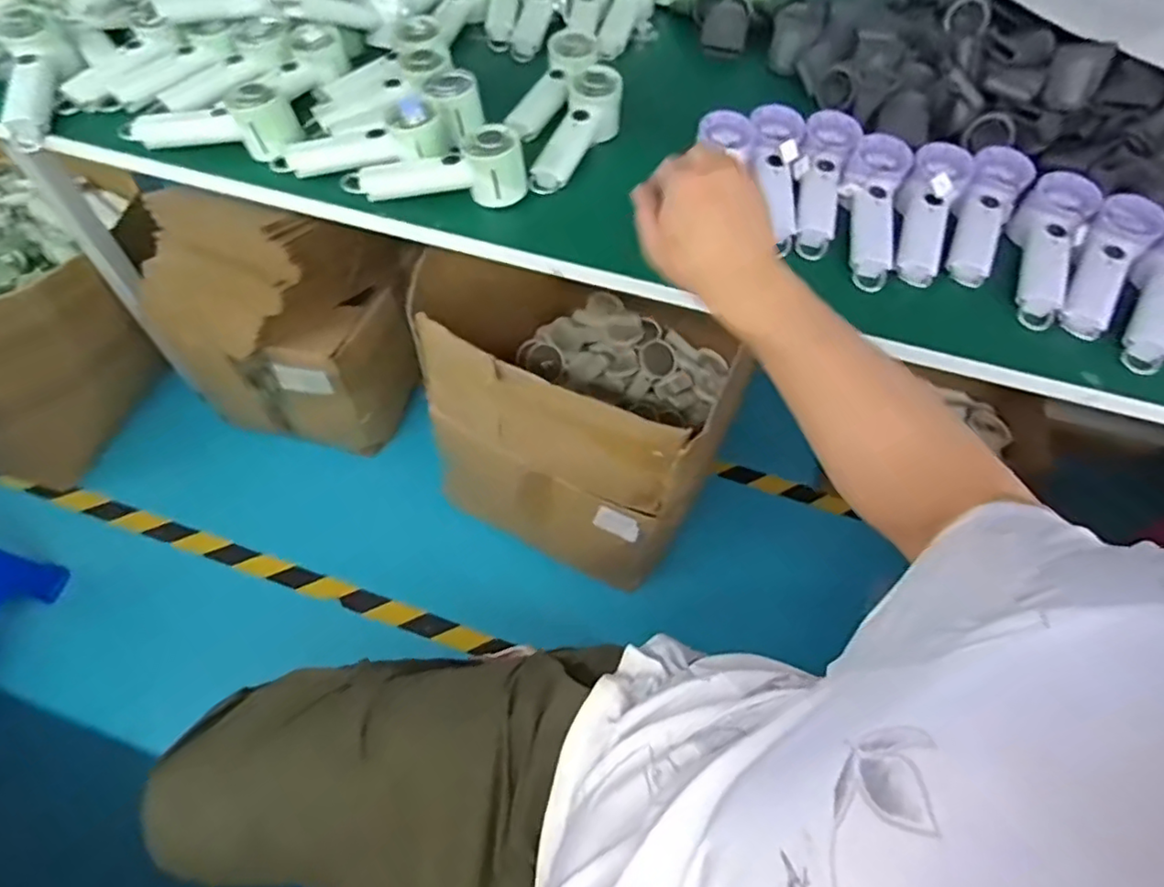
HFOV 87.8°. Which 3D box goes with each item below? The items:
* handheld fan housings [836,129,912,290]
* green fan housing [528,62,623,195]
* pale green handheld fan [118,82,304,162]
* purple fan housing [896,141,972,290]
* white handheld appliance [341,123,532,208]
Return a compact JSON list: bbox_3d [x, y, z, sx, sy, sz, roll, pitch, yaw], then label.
[{"bbox_3d":[0.321,-0.262,0.668,0.064,0.028,0.200,11,72,2],"label":"handheld fan housings"},{"bbox_3d":[-0.008,-0.369,0.728,0.061,0.060,0.190,26,73,12],"label":"green fan housing"},{"bbox_3d":[-0.420,-0.365,0.679,0.193,0.054,0.065,2,57,-3],"label":"pale green handheld fan"},{"bbox_3d":[0.384,-0.252,0.668,0.065,0.047,0.193,18,76,7],"label":"purple fan housing"},{"bbox_3d":[-0.159,-0.304,0.659,0.200,0.062,0.053,2,57,-3],"label":"white handheld appliance"}]

